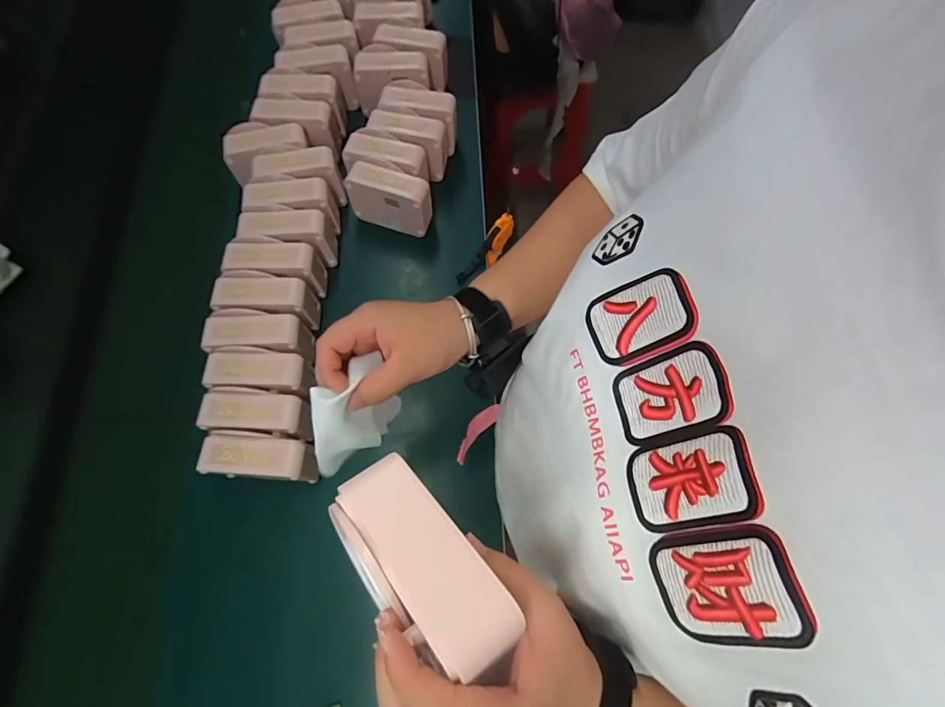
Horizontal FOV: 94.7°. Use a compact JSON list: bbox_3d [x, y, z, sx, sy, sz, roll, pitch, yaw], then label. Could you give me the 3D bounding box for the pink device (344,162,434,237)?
[{"bbox_3d":[-0.129,-0.249,0.704,0.129,0.090,0.052,17,73,5],"label":"pink device"}]

